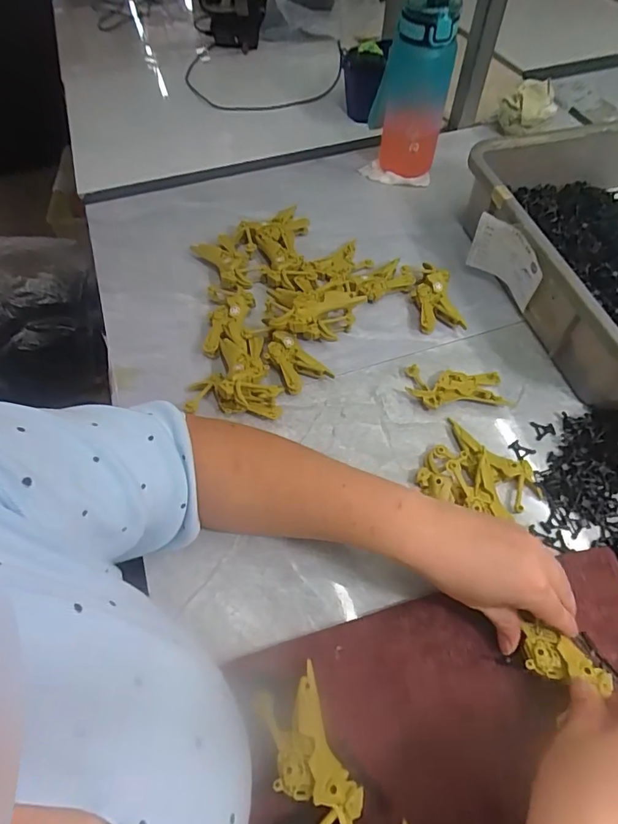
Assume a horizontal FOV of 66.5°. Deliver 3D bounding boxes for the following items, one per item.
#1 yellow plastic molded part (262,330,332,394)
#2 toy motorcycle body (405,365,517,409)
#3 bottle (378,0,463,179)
[{"bbox_3d":[-0.017,-0.055,0.498,0.047,0.018,0.069,-32,63,-18],"label":"yellow plastic molded part"},{"bbox_3d":[0.154,-0.027,0.487,0.102,0.013,0.050,0,58,1],"label":"toy motorcycle body"},{"bbox_3d":[0.141,-0.431,0.628,0.082,0.211,0.076,8,58,6],"label":"bottle"}]

